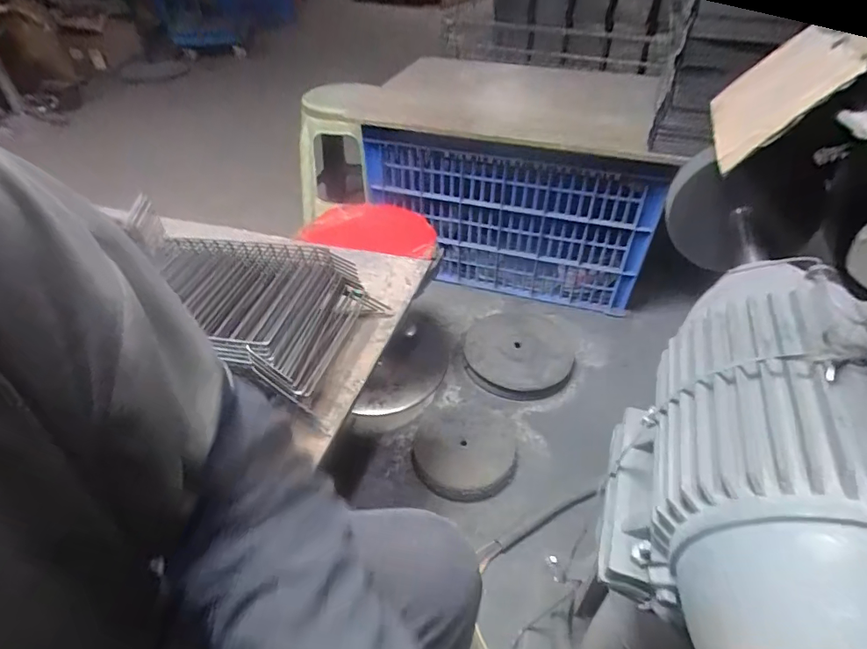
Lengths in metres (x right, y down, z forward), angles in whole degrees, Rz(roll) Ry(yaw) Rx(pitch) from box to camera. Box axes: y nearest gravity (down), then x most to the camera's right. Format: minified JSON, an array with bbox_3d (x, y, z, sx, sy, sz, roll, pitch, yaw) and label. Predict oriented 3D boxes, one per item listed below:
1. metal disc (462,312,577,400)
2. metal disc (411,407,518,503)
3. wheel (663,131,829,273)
[{"bbox_3d":[0.227,0.068,1.307,0.286,0.044,0.298,0,42,0],"label":"metal disc"},{"bbox_3d":[0.070,0.280,1.090,0.218,0.062,0.229,0,42,0],"label":"metal disc"},{"bbox_3d":[0.458,-0.171,0.738,0.209,0.223,0.055,36,60,-8],"label":"wheel"}]

